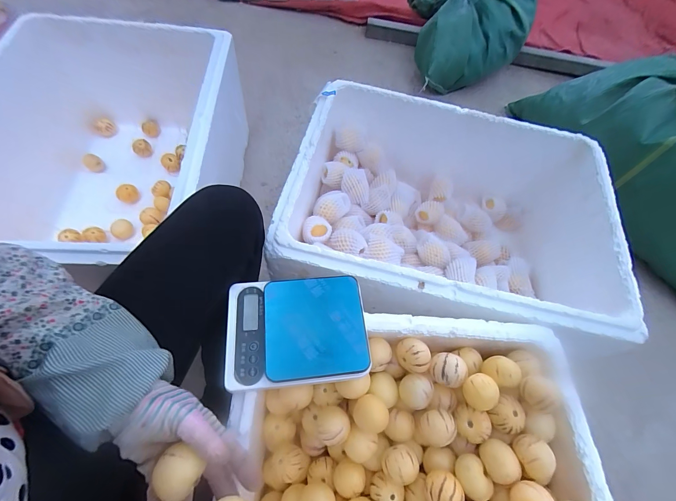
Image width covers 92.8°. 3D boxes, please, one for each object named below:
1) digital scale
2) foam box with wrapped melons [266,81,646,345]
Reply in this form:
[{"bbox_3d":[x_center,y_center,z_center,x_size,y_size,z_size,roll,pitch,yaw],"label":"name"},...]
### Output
[{"bbox_3d":[-0.051,0.095,0.391,0.166,0.021,0.127,-4,63,-5],"label":"digital scale"},{"bbox_3d":[0.202,-0.054,0.653,0.557,0.247,0.418,13,63,4],"label":"foam box with wrapped melons"}]

